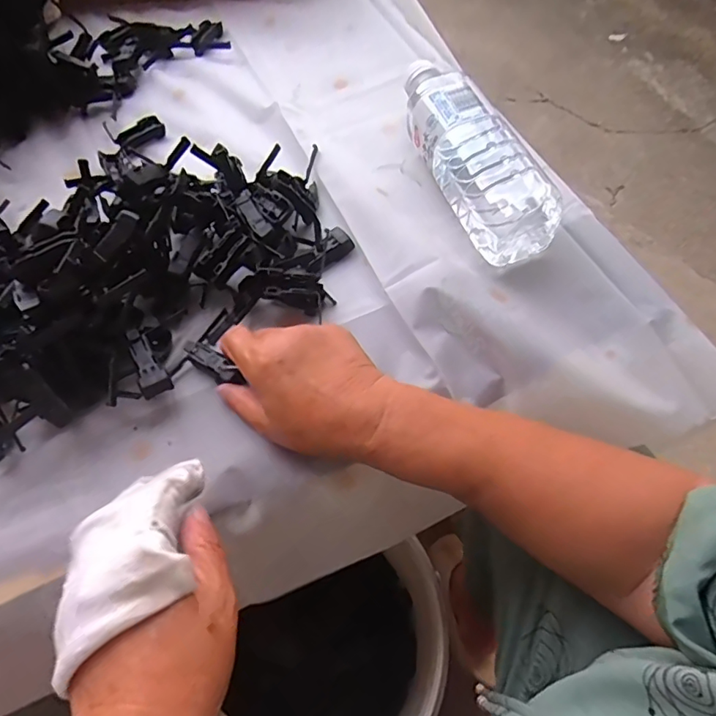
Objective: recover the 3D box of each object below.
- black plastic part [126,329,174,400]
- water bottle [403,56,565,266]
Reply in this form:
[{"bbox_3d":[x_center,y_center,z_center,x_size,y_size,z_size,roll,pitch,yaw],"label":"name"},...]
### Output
[{"bbox_3d":[-0.147,0.003,0.354,0.020,0.013,0.048,-27,77,-10],"label":"black plastic part"},{"bbox_3d":[0.088,-0.170,0.418,0.063,0.055,0.204,-20,63,-11],"label":"water bottle"}]

